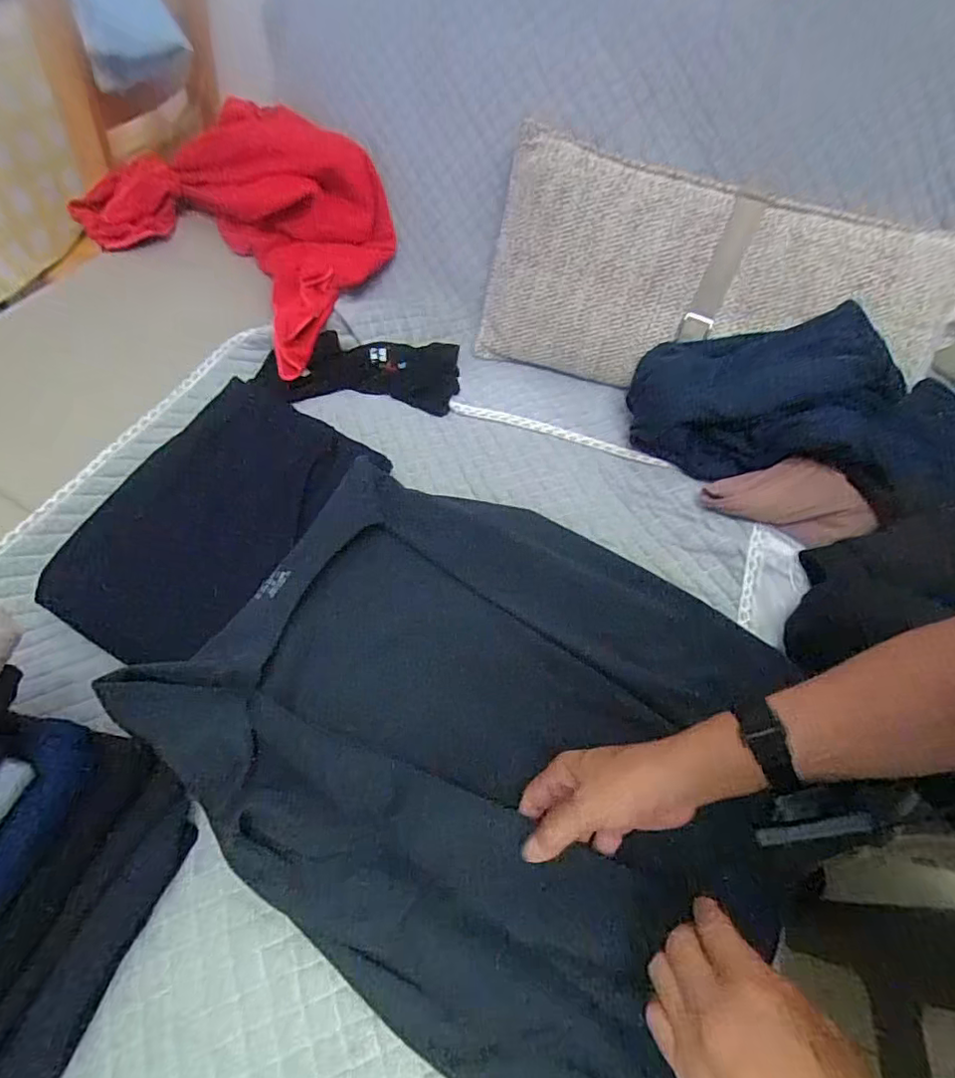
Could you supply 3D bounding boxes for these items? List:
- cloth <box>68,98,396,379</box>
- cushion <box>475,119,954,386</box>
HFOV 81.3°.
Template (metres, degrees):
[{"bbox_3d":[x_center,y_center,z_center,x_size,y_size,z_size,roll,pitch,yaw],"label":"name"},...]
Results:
[{"bbox_3d":[-0.362,-0.515,0.886,0.466,0.110,0.354,37,83,0],"label":"cloth"},{"bbox_3d":[0.330,-0.356,0.793,0.621,0.292,0.120,15,16,10],"label":"cushion"}]

